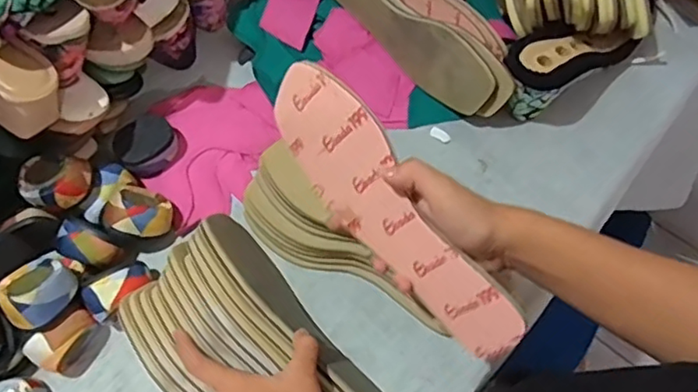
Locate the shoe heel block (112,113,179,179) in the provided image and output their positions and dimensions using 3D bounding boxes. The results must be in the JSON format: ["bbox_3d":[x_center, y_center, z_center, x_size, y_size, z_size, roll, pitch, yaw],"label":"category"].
[{"bbox_3d":[-0.210,-0.053,0.630,0.061,0.030,0.055,-39,71,-14],"label":"shoe heel block"}]

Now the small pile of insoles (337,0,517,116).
[{"bbox_3d":[0.062,-0.187,0.633,0.049,0.082,0.265,-41,71,-14],"label":"small pile of insoles"}]

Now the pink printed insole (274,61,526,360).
[{"bbox_3d":[0.027,0.013,0.423,0.235,0.075,0.005,54,42,4],"label":"pink printed insole"}]

